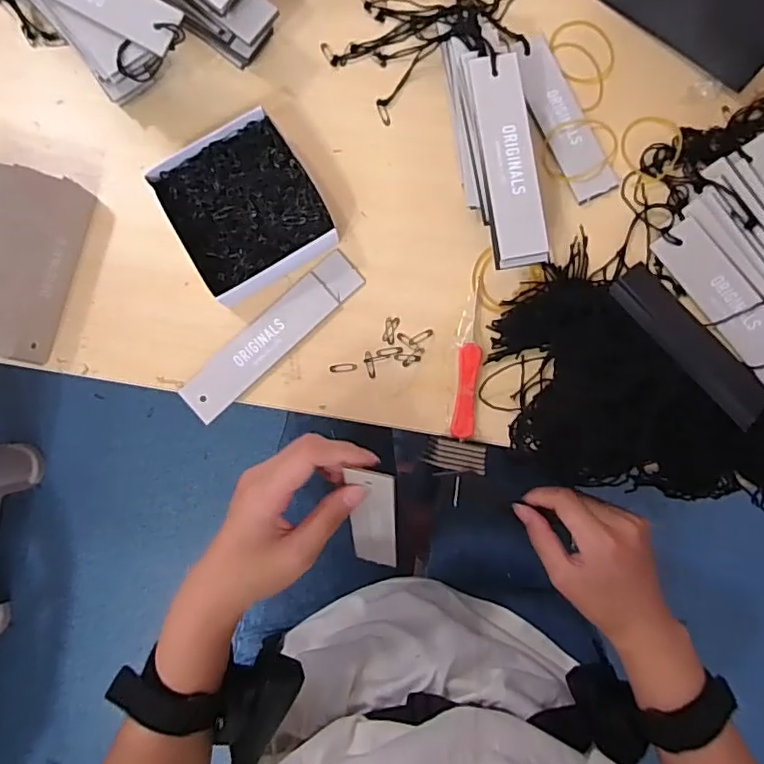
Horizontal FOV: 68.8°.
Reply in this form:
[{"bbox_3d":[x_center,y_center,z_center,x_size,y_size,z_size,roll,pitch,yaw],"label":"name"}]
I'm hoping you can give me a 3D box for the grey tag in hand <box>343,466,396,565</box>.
[{"bbox_3d":[-0.006,0.098,0.386,0.031,0.122,0.004,9,47,10],"label":"grey tag in hand"}]

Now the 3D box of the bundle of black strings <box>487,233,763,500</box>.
[{"bbox_3d":[0.186,0.013,0.371,0.237,0.040,0.144,28,87,3],"label":"bundle of black strings"}]

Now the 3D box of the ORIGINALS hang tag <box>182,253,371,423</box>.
[{"bbox_3d":[-0.078,-0.034,0.399,0.151,0.004,0.033,-42,86,-3],"label":"ORIGINALS hang tag"}]

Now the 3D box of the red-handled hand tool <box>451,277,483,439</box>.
[{"bbox_3d":[0.062,-0.016,0.392,0.015,0.006,0.109,6,86,1],"label":"red-handled hand tool"}]

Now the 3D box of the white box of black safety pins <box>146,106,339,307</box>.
[{"bbox_3d":[-0.096,-0.121,0.395,0.094,0.025,0.110,-30,86,-1],"label":"white box of black safety pins"}]

